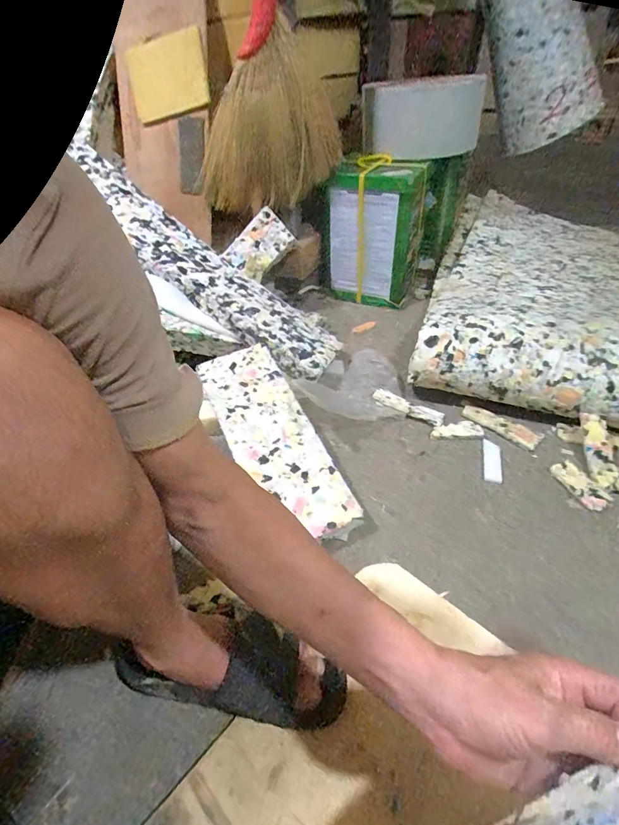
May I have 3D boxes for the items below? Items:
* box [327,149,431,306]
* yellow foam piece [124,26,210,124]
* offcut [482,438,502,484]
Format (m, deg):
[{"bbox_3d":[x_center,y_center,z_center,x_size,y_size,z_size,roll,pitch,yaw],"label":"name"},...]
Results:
[{"bbox_3d":[0.180,-0.494,1.118,0.240,0.334,0.194,19,46,23],"label":"box"},{"bbox_3d":[-0.327,-0.771,0.923,0.210,0.141,0.010,4,24,24],"label":"yellow foam piece"},{"bbox_3d":[0.321,0.086,0.707,0.030,0.010,0.088,9,43,13],"label":"offcut"}]

